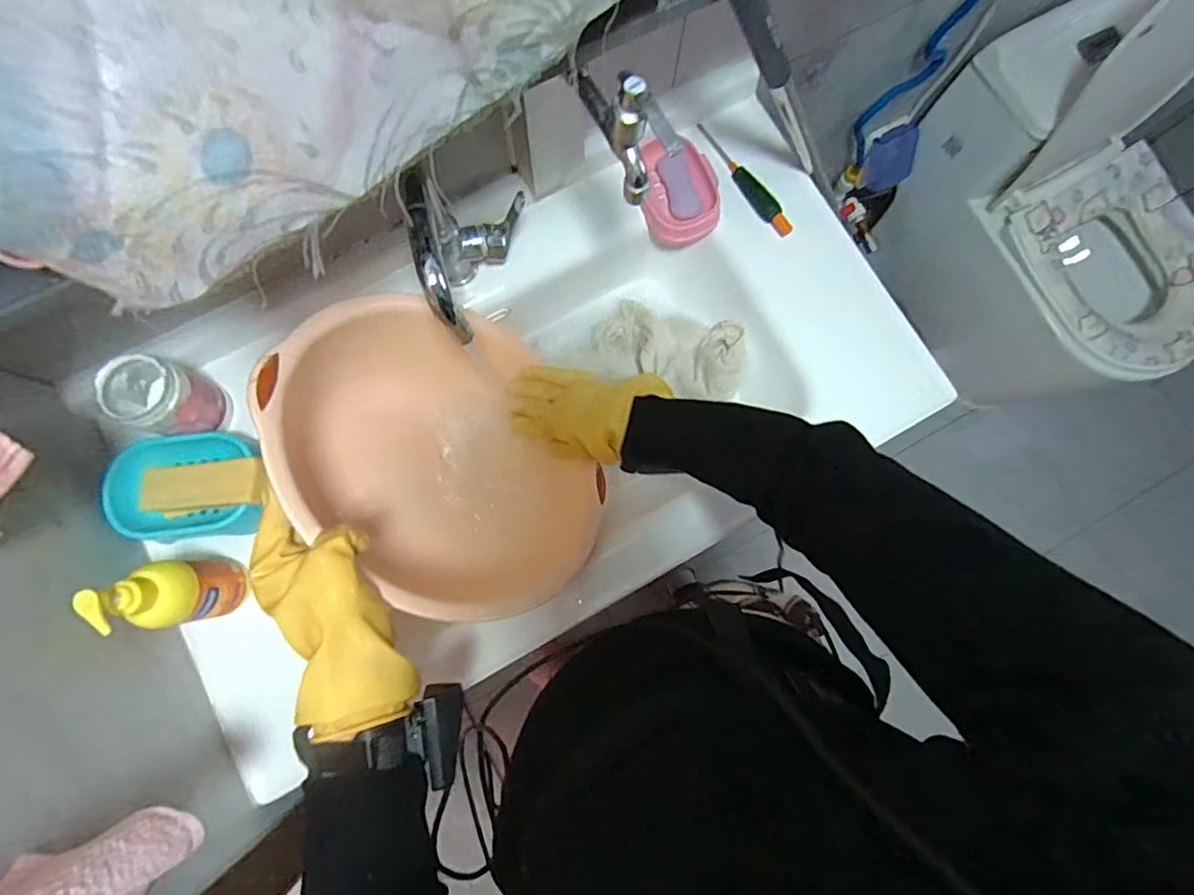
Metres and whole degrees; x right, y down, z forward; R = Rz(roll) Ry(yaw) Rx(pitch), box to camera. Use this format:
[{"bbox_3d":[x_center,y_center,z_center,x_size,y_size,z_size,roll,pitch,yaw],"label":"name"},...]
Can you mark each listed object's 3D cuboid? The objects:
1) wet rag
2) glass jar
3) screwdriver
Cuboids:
[{"bbox_3d":[0.100,-0.134,0.794,0.214,0.051,0.114,18,107,13],"label":"wet rag"},{"bbox_3d":[-0.462,-0.052,0.606,0.085,0.084,0.074,26,80,3],"label":"glass jar"},{"bbox_3d":[0.189,-0.343,0.724,0.022,0.026,0.185,-34,82,-7],"label":"screwdriver"}]

